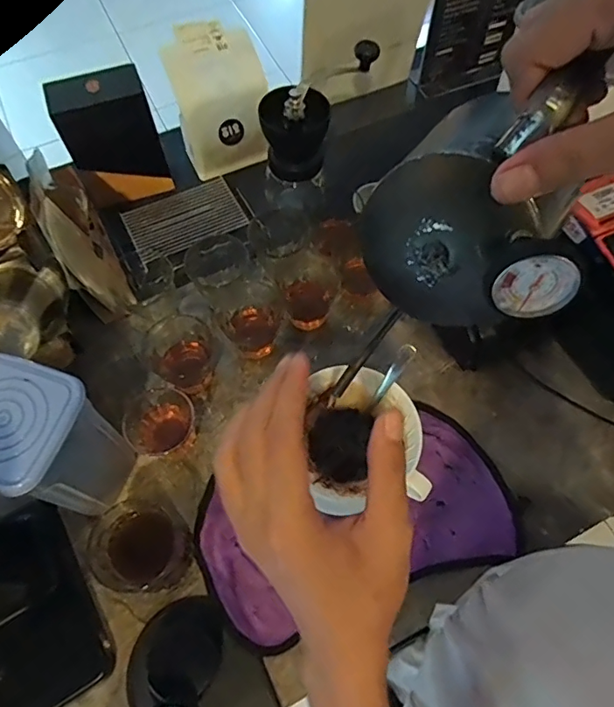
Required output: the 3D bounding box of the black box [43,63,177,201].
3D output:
[{"bbox_3d":[-0.264,-0.292,0.690,0.117,0.156,0.062,-19,65,-9],"label":"black box"}]

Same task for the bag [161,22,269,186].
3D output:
[{"bbox_3d":[-0.126,-0.366,0.729,0.131,0.150,0.114,-18,65,-9],"label":"bag"}]

